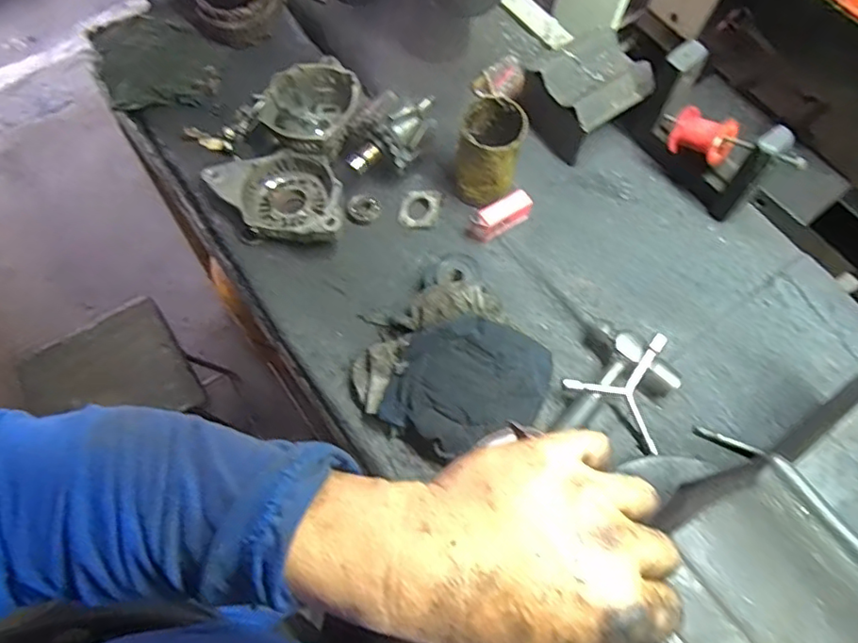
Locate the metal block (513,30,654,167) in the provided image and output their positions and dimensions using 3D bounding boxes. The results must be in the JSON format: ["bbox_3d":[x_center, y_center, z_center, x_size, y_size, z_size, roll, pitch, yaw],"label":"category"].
[{"bbox_3d":[0.193,-0.287,0.730,0.125,0.090,0.118,-31,72,-14],"label":"metal block"}]

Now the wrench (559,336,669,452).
[{"bbox_3d":[0.213,0.057,0.600,0.096,0.013,0.106,41,83,1],"label":"wrench"}]

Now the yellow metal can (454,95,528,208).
[{"bbox_3d":[0.070,-0.199,0.683,0.075,0.112,0.082,14,68,4],"label":"yellow metal can"}]

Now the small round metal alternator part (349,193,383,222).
[{"bbox_3d":[-0.080,-0.143,0.713,0.040,0.013,0.034,-10,68,-6],"label":"small round metal alternator part"}]

